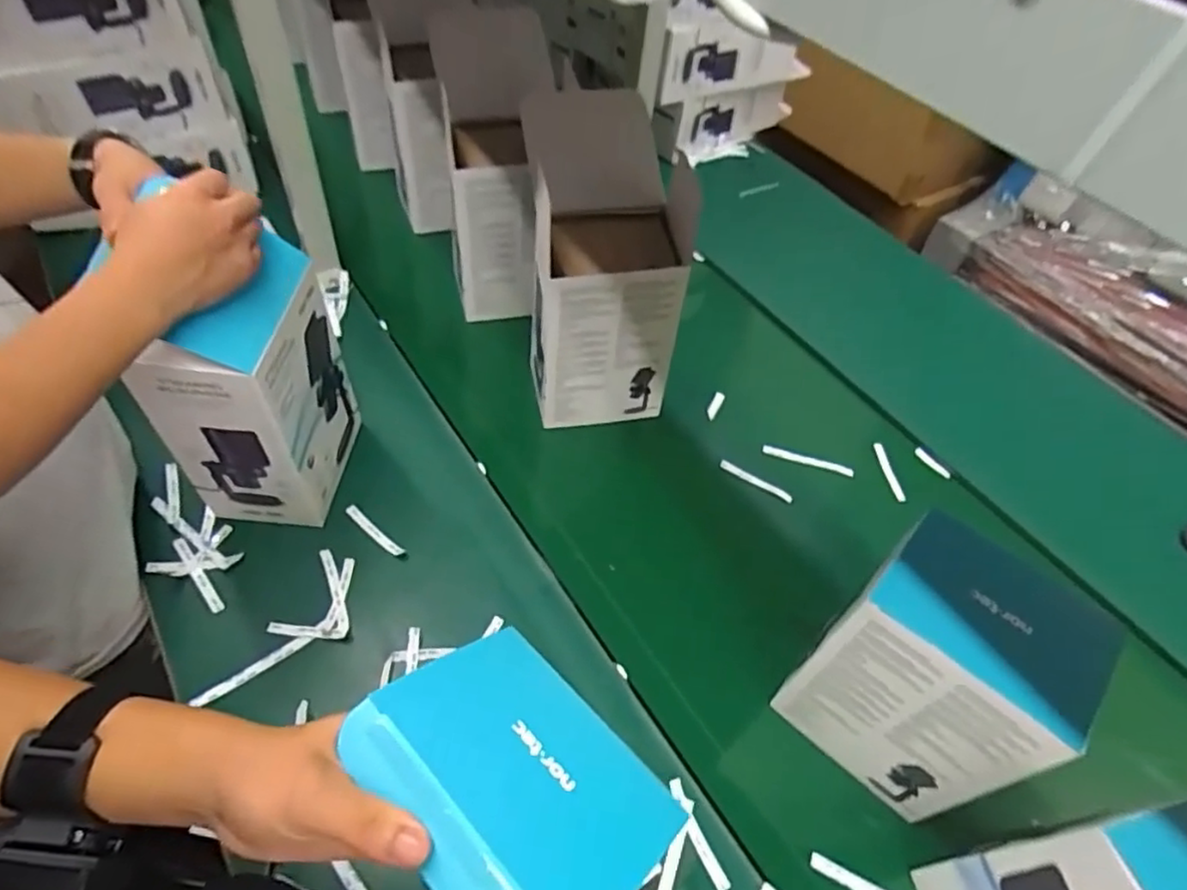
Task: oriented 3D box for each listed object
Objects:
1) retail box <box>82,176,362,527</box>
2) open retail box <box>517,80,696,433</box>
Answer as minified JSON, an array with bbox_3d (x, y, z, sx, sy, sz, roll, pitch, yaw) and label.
[{"bbox_3d":[-0.328,-0.053,0.654,0.114,0.255,0.151,5,52,0],"label":"retail box"},{"bbox_3d":[-0.003,-0.222,0.813,0.156,0.313,0.261,-8,53,-9],"label":"open retail box"}]

